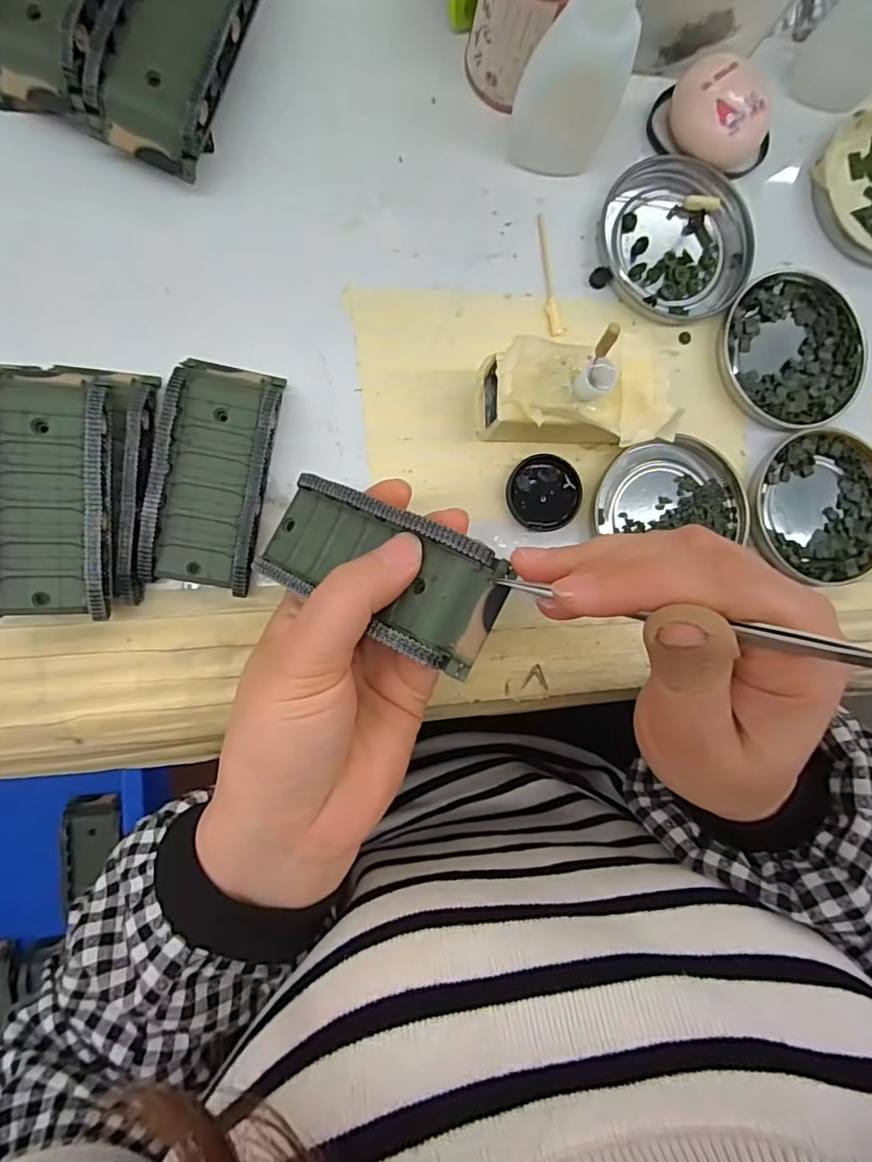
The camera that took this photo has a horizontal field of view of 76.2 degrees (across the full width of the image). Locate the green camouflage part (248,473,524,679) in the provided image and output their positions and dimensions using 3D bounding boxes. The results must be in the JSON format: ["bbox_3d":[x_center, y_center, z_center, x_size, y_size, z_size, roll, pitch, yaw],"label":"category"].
[{"bbox_3d":[-0.023,-0.006,0.199,0.095,0.018,0.041,24,84,27],"label":"green camouflage part"}]

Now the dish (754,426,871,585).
[{"bbox_3d":[0.202,-0.039,0.287,0.076,0.009,0.078,-15,91,-9],"label":"dish"}]

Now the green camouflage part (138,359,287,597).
[{"bbox_3d":[-0.095,-0.046,0.238,0.045,0.019,0.096,10,87,-8],"label":"green camouflage part"}]

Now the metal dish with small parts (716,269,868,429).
[{"bbox_3d":[0.183,-0.118,0.287,0.075,0.008,0.077,0,89,-9],"label":"metal dish with small parts"}]

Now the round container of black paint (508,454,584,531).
[{"bbox_3d":[0.052,-0.042,0.268,0.035,0.006,0.035,0,89,-9],"label":"round container of black paint"}]

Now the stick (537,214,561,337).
[{"bbox_3d":[0.055,-0.149,0.270,0.006,0.004,0.060,-8,90,-9],"label":"stick"}]

